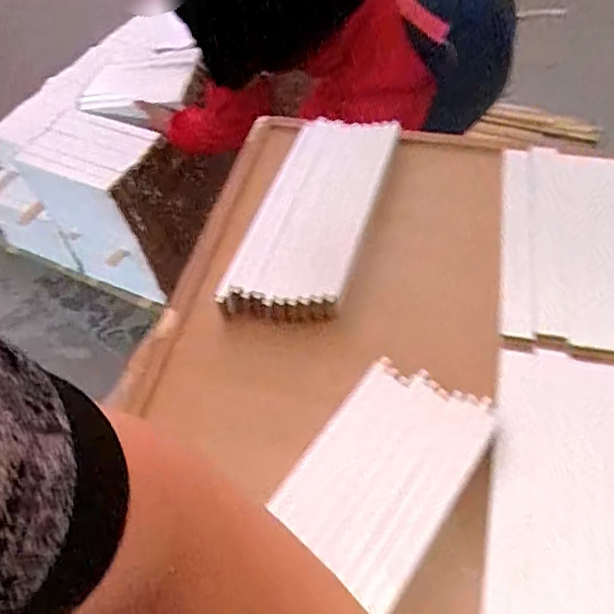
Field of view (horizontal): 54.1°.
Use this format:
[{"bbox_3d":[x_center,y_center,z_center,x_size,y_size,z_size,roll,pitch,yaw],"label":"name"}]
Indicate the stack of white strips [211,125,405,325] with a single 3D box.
[{"bbox_3d":[0.008,-0.090,0.541,0.093,0.020,0.257,12,55,12],"label":"stack of white strips"}]

